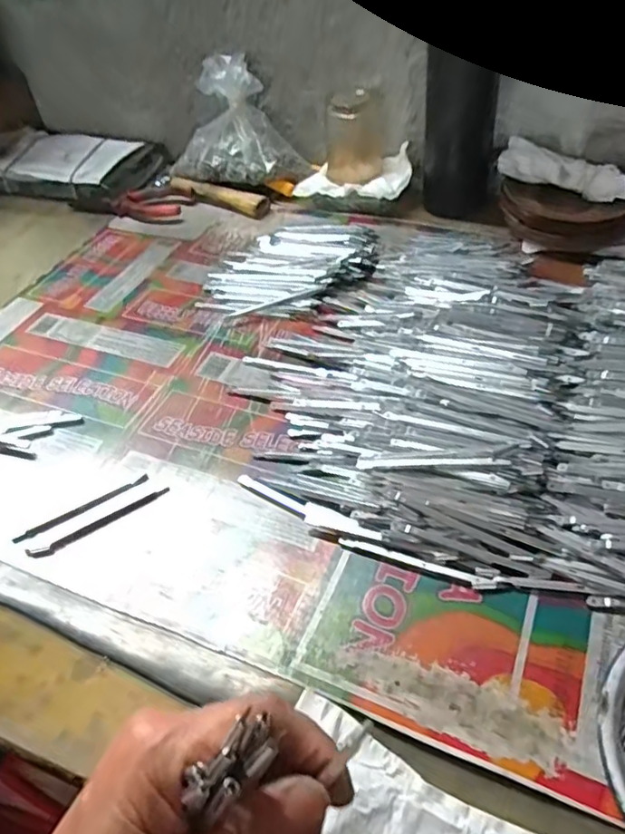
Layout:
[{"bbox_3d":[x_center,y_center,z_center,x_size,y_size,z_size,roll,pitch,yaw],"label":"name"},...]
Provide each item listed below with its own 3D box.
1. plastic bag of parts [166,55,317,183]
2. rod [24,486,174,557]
[{"bbox_3d":[-0.082,-0.315,0.669,0.157,0.124,0.069,10,48,16],"label":"plastic bag of parts"},{"bbox_3d":[-0.136,0.068,0.393,0.091,0.008,0.010,-29,50,-20],"label":"rod"}]

